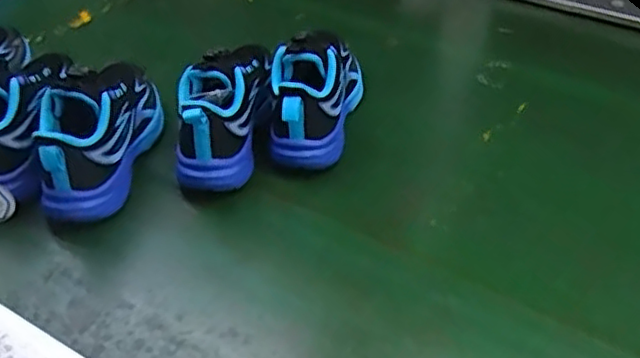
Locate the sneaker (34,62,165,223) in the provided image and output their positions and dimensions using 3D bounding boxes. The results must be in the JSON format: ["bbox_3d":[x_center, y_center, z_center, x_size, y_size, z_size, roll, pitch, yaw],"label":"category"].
[{"bbox_3d":[-0.227,-0.064,0.667,0.083,0.103,0.222,4,42,4],"label":"sneaker"}]

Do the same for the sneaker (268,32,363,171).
[{"bbox_3d":[-0.001,-0.105,0.702,0.077,0.106,0.208,9,43,9],"label":"sneaker"}]

